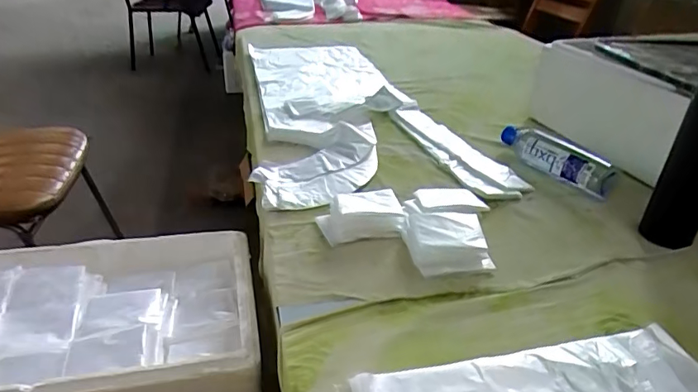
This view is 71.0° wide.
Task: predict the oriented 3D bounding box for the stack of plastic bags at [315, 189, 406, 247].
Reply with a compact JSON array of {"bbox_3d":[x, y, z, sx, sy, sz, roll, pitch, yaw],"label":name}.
[{"bbox_3d":[0.014,0.022,0.661,0.110,0.040,0.092,-4,31,-10],"label":"stack of plastic bags"}]

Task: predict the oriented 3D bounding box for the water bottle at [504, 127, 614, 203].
[{"bbox_3d":[0.326,-0.063,0.799,0.060,0.068,0.218,-11,33,-20],"label":"water bottle"}]

